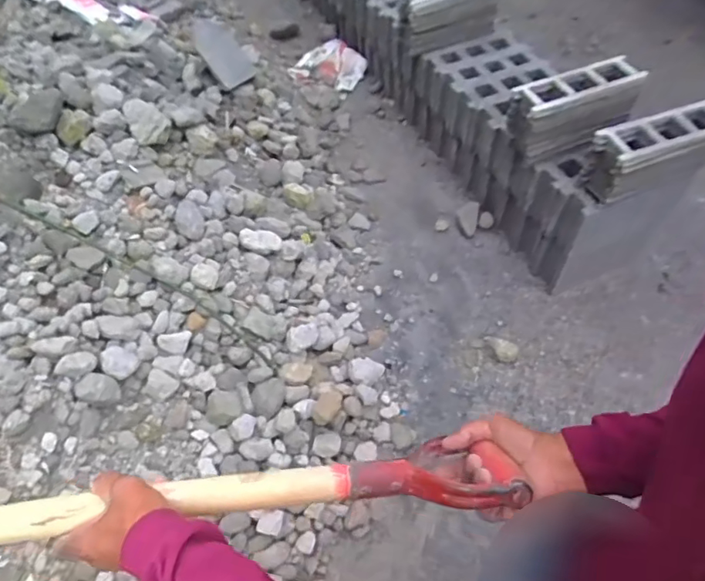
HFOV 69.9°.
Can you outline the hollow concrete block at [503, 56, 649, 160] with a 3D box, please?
[{"bbox_3d":[0.696,-0.581,1.572,0.465,0.183,0.137,-25,57,-14],"label":"hollow concrete block"}]

